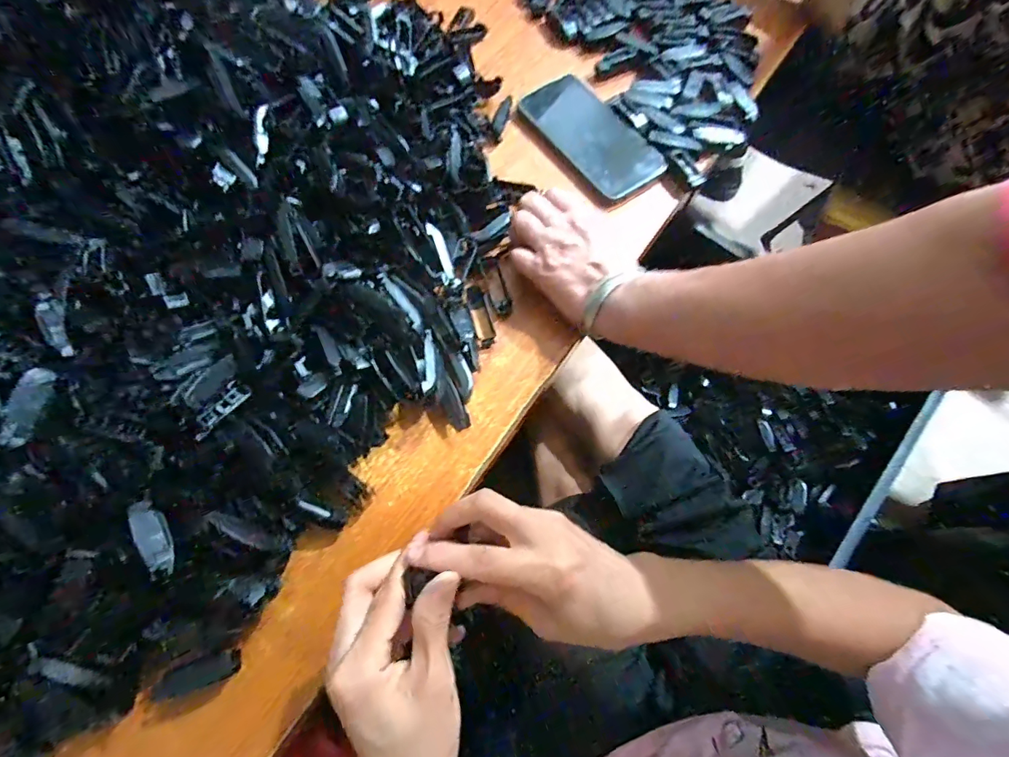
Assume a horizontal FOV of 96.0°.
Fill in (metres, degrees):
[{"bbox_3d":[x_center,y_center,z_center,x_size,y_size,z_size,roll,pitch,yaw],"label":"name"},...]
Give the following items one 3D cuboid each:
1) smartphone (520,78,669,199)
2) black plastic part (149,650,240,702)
[{"bbox_3d":[0.088,-0.253,0.471,0.072,0.011,0.157,-33,72,-11],"label":"smartphone"},{"bbox_3d":[-0.207,0.199,0.306,0.055,0.013,0.017,-17,70,-6],"label":"black plastic part"}]

